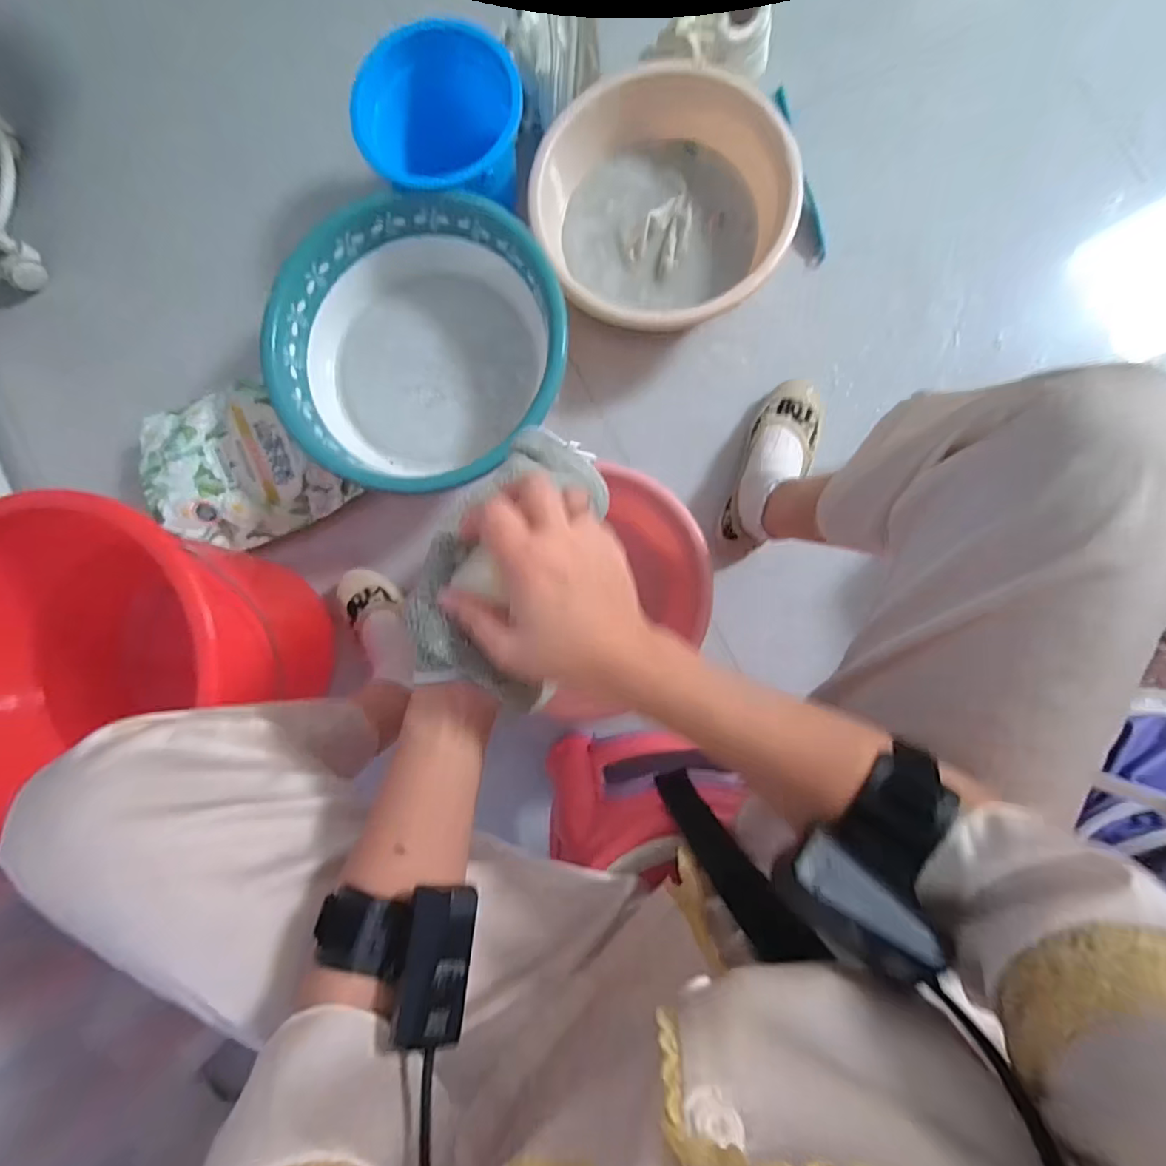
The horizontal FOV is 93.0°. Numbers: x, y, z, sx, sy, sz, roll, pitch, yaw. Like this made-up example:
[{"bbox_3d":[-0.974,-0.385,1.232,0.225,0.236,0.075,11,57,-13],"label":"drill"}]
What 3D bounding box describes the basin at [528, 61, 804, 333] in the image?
[{"bbox_3d":[0.099,-0.460,0.720,0.278,0.130,0.276,0,89,5],"label":"basin"}]

